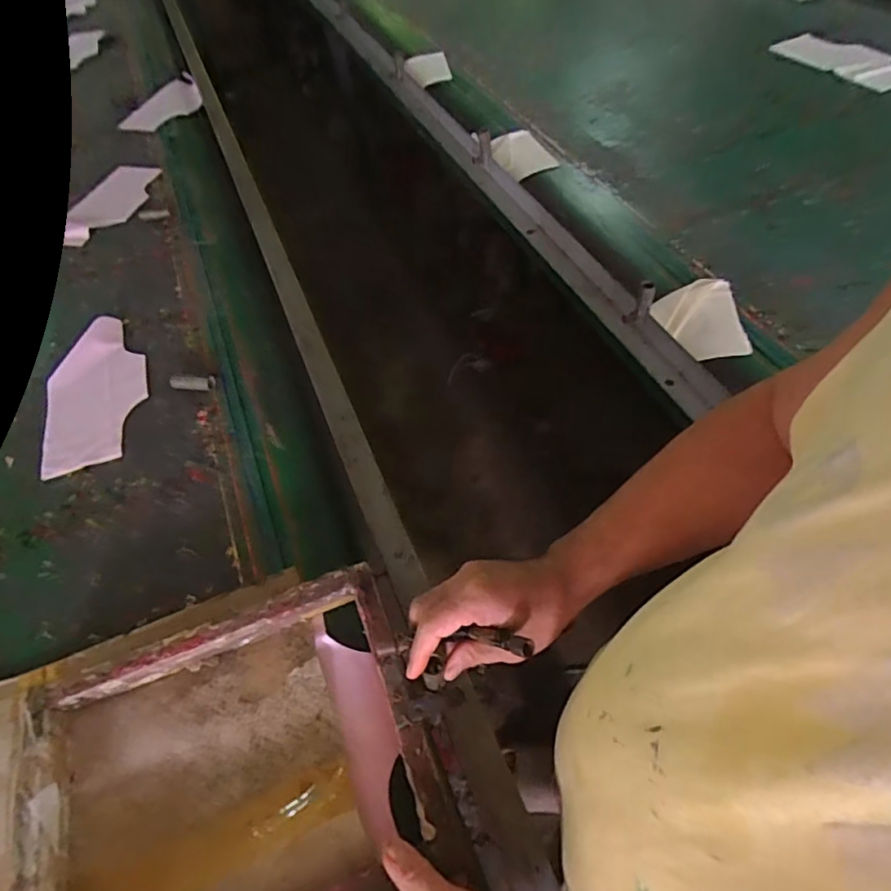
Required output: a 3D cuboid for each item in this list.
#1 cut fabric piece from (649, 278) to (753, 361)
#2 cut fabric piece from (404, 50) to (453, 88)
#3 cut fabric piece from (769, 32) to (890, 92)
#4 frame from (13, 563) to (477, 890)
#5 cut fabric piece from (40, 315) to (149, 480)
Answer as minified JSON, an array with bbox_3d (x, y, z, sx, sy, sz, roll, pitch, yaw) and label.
[{"bbox_3d":[0.351,-0.180,0.780,0.116,0.014,0.143,0,54,4],"label":"cut fabric piece"},{"bbox_3d":[-0.046,-0.942,1.390,0.108,0.030,0.154,-8,60,-1],"label":"cut fabric piece"},{"bbox_3d":[0.860,-0.832,1.203,0.279,0.015,0.126,34,72,18],"label":"cut fabric piece"},{"bbox_3d":[-0.178,0.280,0.477,0.329,0.052,0.278,-19,55,-10],"label":"frame"},{"bbox_3d":[-0.500,-0.084,0.803,0.133,0.008,0.281,-17,55,-11],"label":"cut fabric piece"}]

